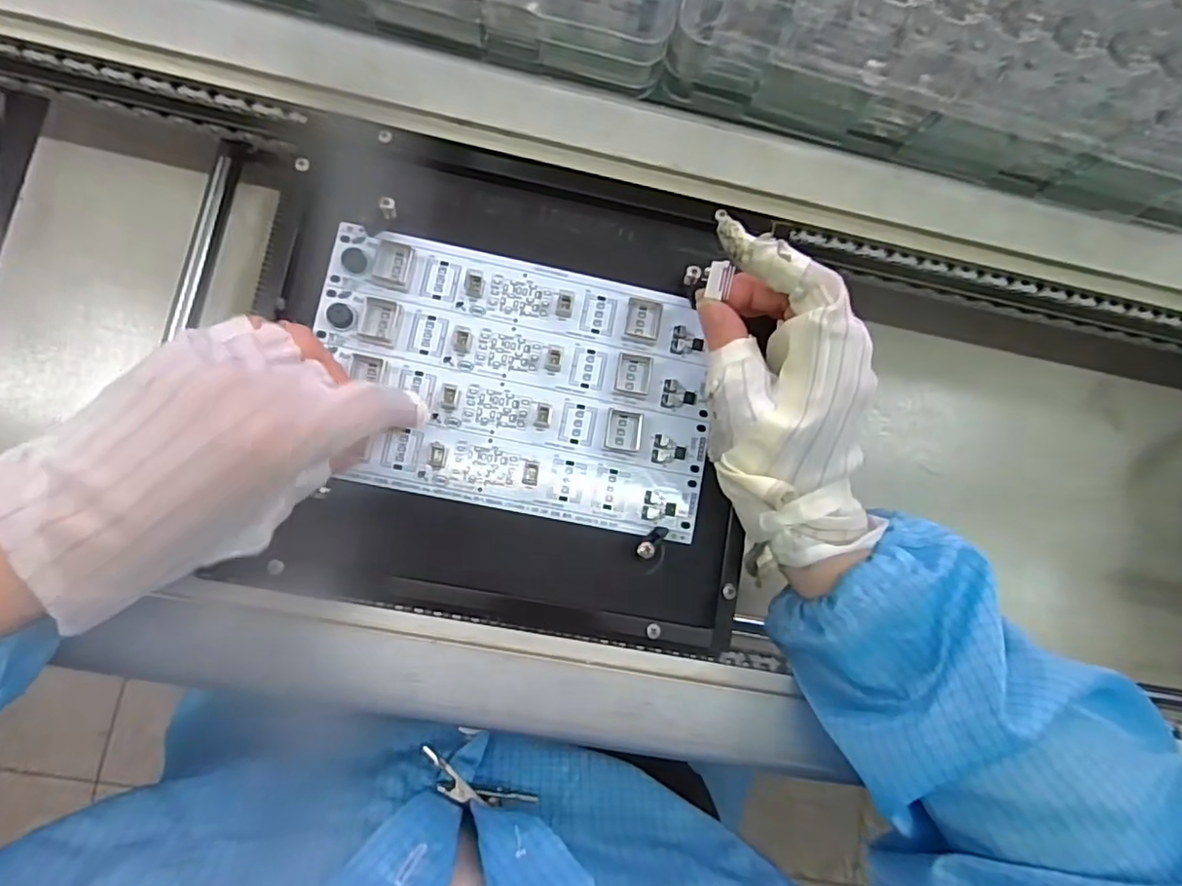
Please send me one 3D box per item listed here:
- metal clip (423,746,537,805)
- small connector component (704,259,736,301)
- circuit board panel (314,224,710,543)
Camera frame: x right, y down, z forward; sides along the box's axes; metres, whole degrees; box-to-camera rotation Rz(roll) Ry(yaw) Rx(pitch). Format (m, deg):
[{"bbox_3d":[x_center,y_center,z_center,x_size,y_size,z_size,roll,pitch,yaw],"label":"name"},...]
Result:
[{"bbox_3d":[-0.058,0.170,0.308,0.061,0.013,0.014,27,83,-2],"label":"metal clip"},{"bbox_3d":[0.061,-0.077,0.292,0.012,0.004,0.019,14,84,-4],"label":"small connector component"},{"bbox_3d":[-0.038,-0.031,0.320,0.201,0.006,0.127,11,84,-4],"label":"circuit board panel"}]

